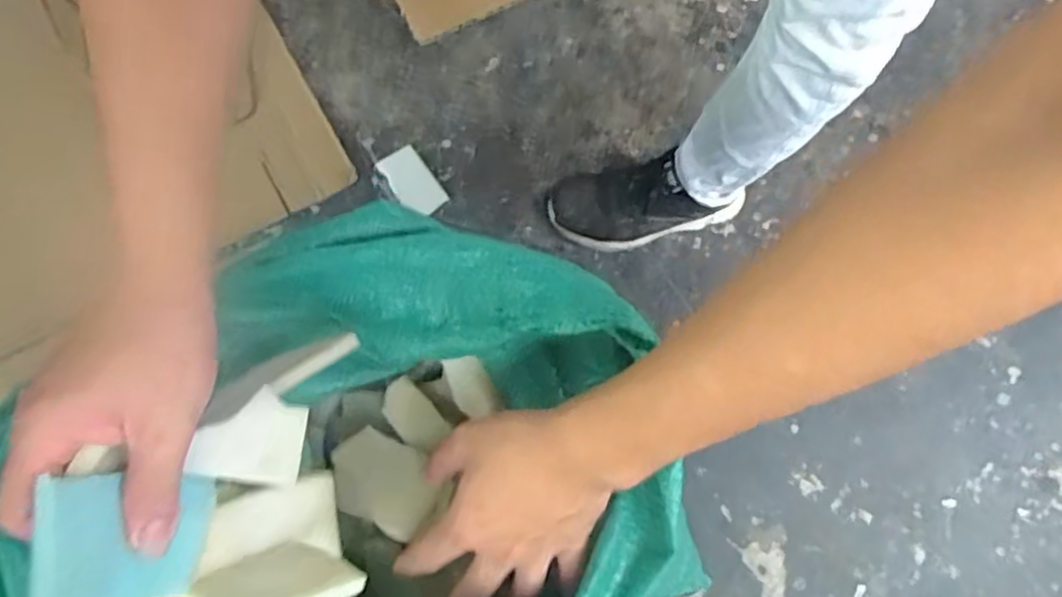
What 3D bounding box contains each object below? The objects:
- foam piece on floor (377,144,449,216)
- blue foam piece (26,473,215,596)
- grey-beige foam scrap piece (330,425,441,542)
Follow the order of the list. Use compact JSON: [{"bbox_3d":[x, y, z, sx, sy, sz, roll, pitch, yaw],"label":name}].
[{"bbox_3d":[-0.178,-0.175,1.015,0.063,0.012,0.116,-32,77,-11],"label":"foam piece on floor"},{"bbox_3d":[-0.195,0.119,0.332,0.008,0.092,0.065,-19,73,19],"label":"blue foam piece"},{"bbox_3d":[-0.106,0.130,0.487,0.090,0.005,0.059,18,62,24],"label":"grey-beige foam scrap piece"}]

